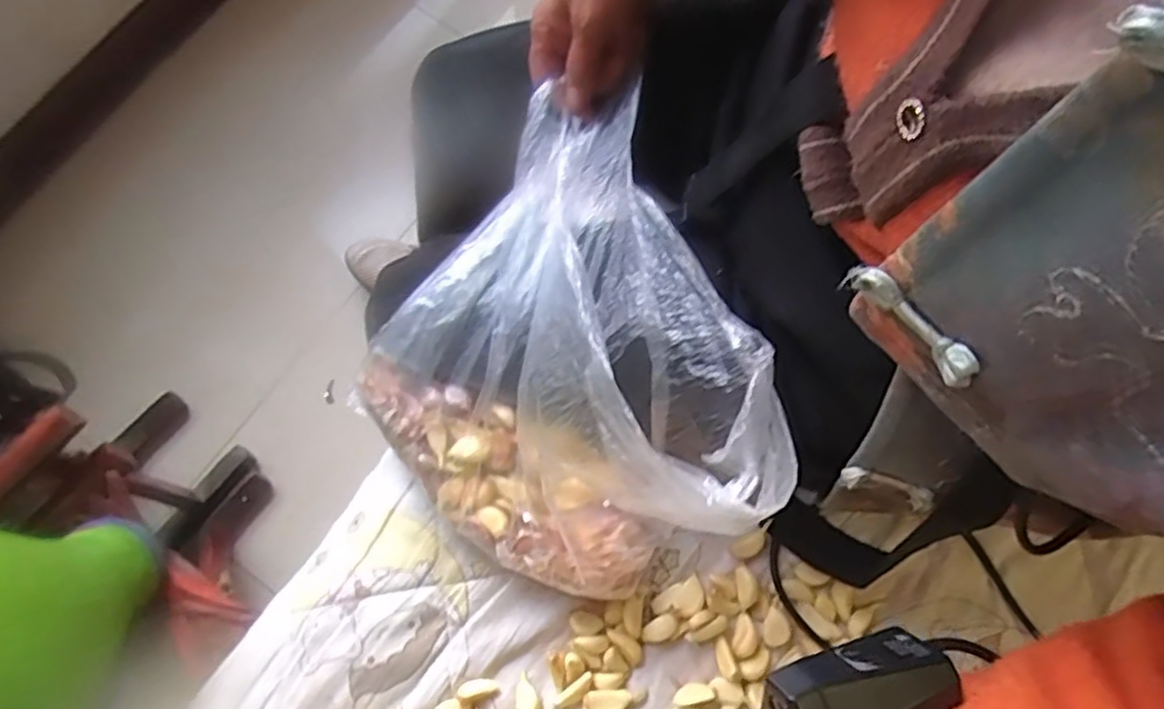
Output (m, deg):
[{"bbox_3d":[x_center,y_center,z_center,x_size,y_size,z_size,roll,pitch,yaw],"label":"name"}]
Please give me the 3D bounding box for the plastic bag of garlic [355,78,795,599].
[{"bbox_3d":[-0.024,-0.005,0.387,0.207,0.125,0.269,-24,78,-6],"label":"plastic bag of garlic"}]

